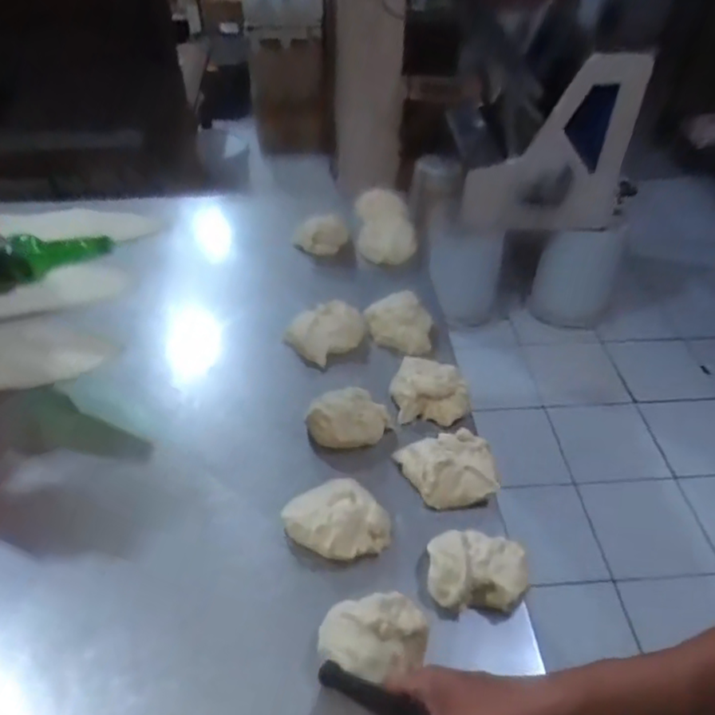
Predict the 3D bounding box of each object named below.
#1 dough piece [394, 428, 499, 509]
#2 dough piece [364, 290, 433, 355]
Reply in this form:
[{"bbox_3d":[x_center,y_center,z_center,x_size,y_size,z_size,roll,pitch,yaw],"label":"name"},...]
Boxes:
[{"bbox_3d":[0.111,0.132,0.782,0.091,0.053,0.097,-14,45,-15],"label":"dough piece"},{"bbox_3d":[0.065,-0.057,0.992,0.106,0.044,0.093,4,43,4],"label":"dough piece"}]

